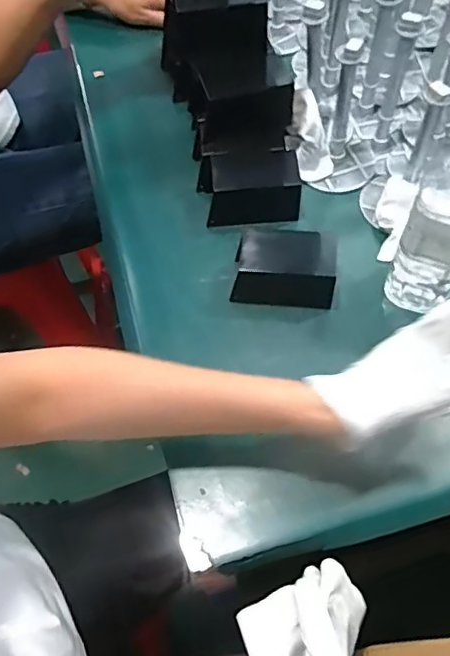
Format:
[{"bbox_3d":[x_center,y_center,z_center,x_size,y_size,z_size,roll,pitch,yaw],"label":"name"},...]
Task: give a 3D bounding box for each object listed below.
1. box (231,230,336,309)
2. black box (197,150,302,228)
[{"bbox_3d":[0.059,-0.061,0.558,0.100,0.052,0.060,6,60,8],"label":"box"},{"bbox_3d":[0.025,-0.158,0.617,0.113,0.055,0.070,-2,59,3],"label":"black box"}]

